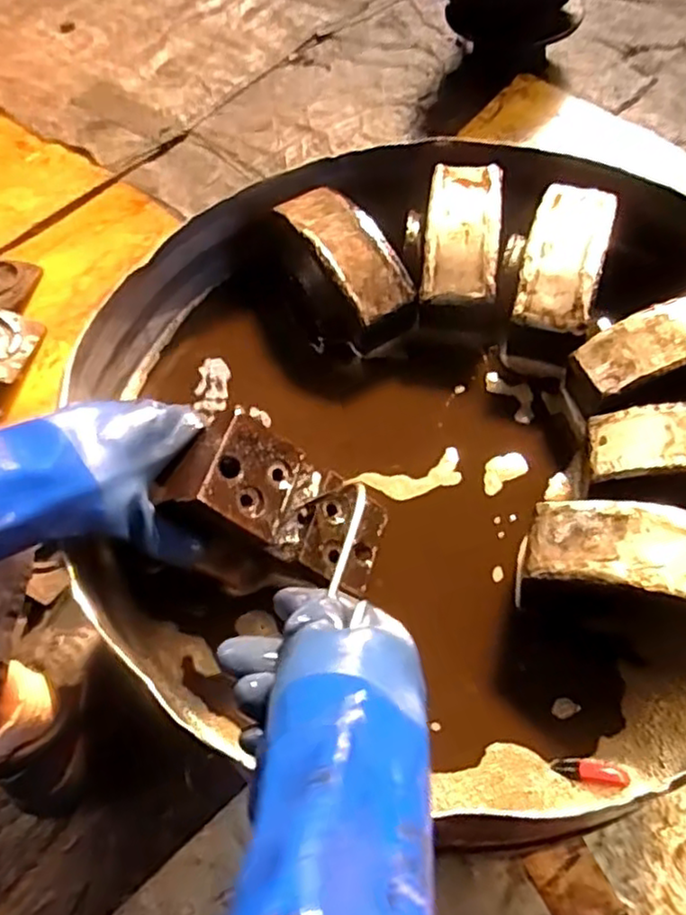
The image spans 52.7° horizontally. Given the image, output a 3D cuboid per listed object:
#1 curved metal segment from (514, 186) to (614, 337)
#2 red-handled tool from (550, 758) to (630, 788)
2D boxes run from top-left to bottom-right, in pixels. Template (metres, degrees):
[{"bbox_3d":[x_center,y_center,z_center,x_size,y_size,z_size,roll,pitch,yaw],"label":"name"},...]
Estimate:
[{"bbox_3d":[0.184,-0.170,0.570,0.059,0.029,0.147,14,62,14],"label":"curved metal segment"},{"bbox_3d":[0.150,0.190,0.421,0.043,0.008,0.014,8,61,11],"label":"red-handled tool"}]

